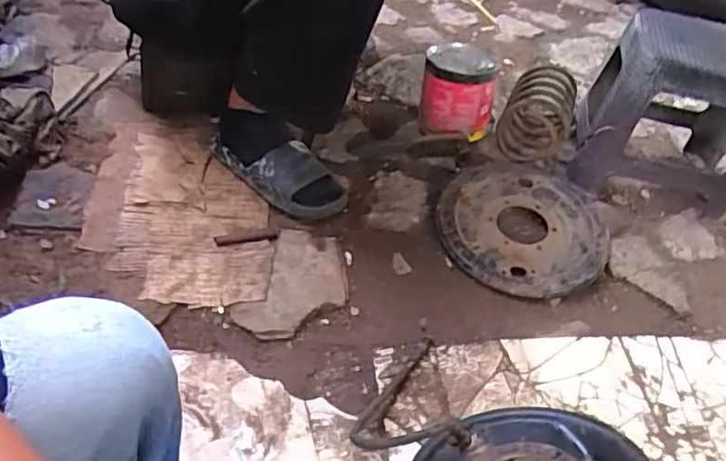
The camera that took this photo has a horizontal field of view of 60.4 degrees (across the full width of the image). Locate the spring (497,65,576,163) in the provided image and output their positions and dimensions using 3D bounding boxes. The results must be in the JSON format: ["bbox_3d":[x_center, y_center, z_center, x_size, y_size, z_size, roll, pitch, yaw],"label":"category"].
[{"bbox_3d":[0.375,-0.258,1.315,0.140,0.119,0.232,19,45,13],"label":"spring"}]

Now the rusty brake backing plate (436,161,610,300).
[{"bbox_3d":[0.286,-0.014,1.150,0.296,0.055,0.324,3,44,-3],"label":"rusty brake backing plate"}]

